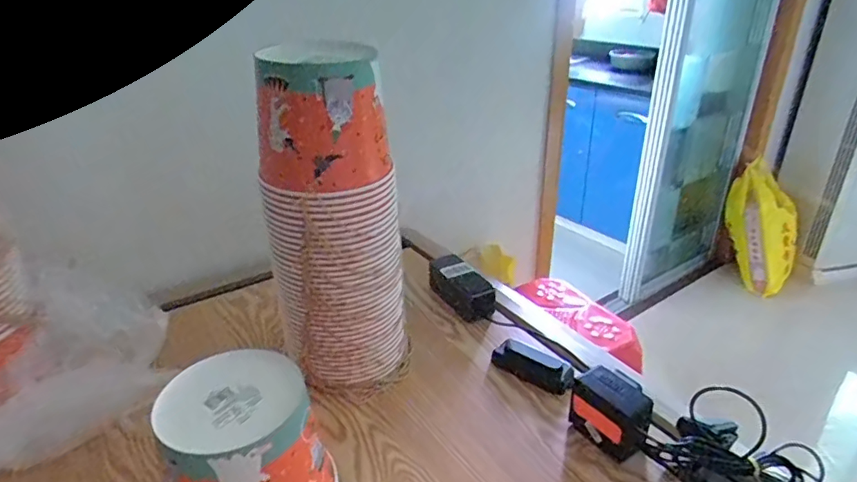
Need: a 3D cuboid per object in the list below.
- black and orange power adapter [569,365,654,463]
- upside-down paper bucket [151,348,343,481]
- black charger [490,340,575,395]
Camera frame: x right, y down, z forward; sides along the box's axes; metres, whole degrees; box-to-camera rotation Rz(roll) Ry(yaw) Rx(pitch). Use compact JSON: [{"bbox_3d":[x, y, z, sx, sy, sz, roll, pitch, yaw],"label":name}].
[{"bbox_3d":[0.208,0.196,0.604,0.053,0.082,0.085,-22,34,-36],"label":"black and orange power adapter"},{"bbox_3d":[-0.168,0.206,0.510,0.142,0.149,0.137,0,27,0],"label":"upside-down paper bucket"},{"bbox_3d":[0.141,0.166,0.716,0.115,0.038,0.035,20,34,35],"label":"black charger"}]

